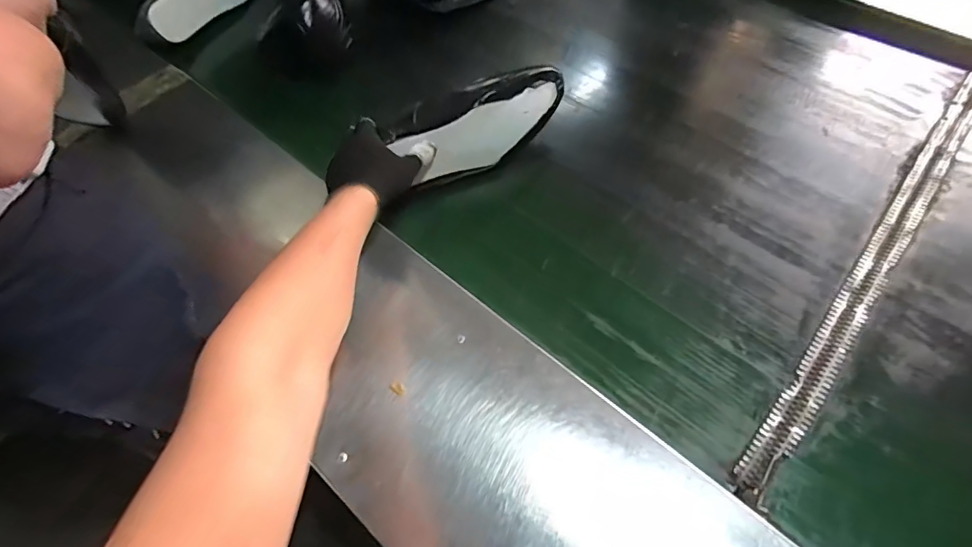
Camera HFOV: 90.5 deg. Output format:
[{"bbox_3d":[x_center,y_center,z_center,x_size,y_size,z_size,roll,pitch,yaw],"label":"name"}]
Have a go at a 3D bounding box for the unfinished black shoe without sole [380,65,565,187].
[{"bbox_3d":[-0.002,-0.195,0.610,0.219,0.088,0.065,-34,62,-15],"label":"unfinished black shoe without sole"}]

